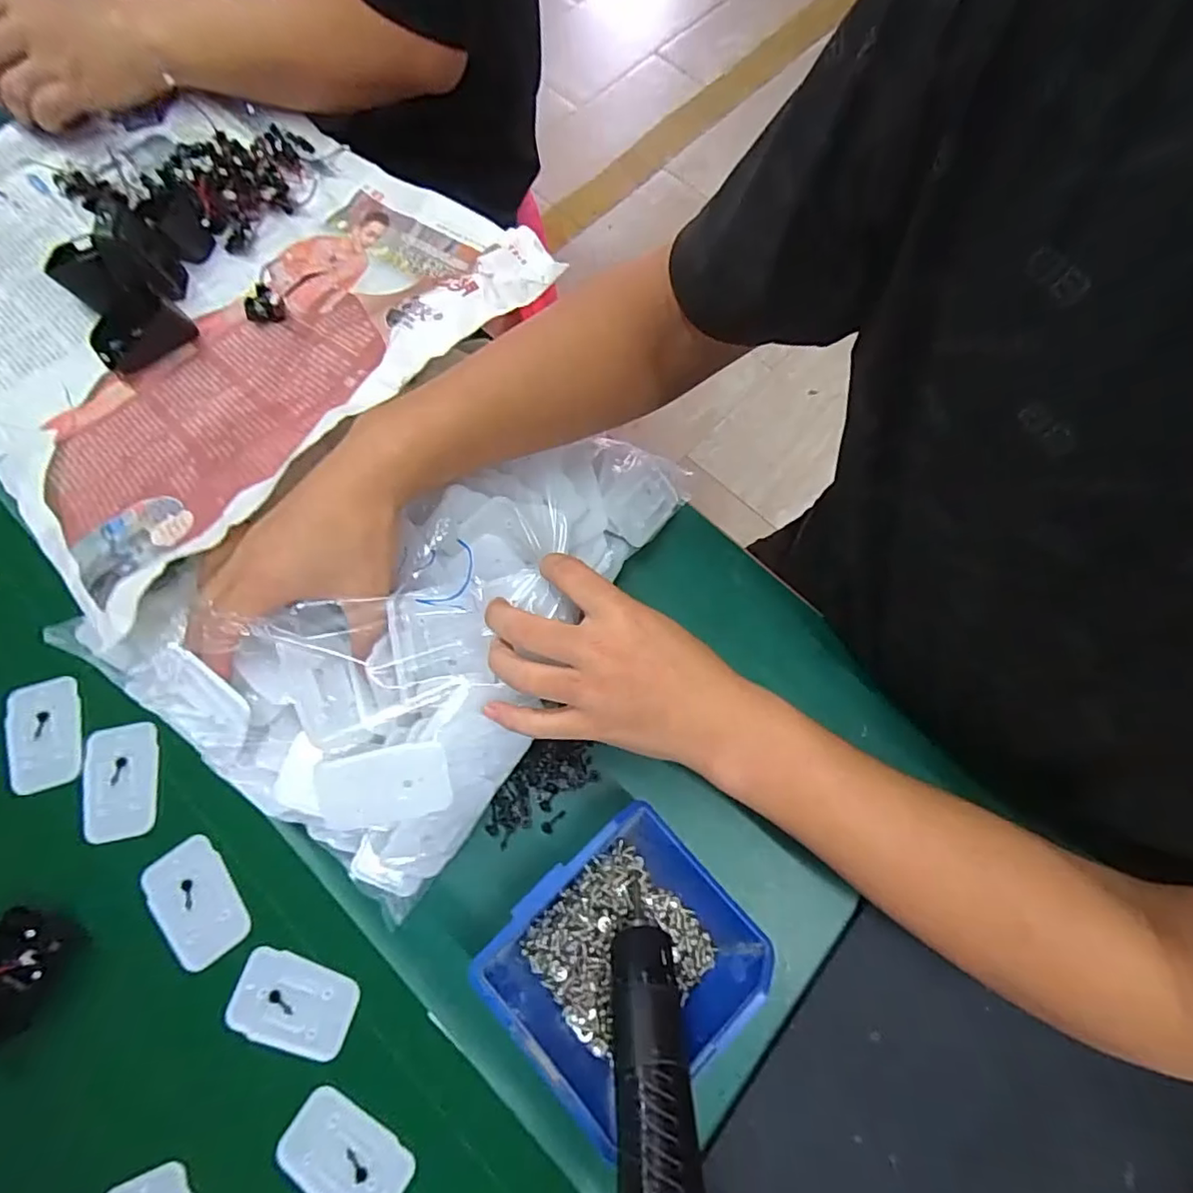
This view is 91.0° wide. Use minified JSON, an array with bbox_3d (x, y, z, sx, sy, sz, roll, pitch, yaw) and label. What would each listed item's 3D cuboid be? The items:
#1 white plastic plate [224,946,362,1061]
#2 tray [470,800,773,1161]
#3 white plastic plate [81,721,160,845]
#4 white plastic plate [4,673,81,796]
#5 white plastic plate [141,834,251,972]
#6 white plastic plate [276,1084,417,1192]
[{"bbox_3d":[-0.176,0.236,0.340,0.071,0.004,0.045,17,73,6],"label":"white plastic plate"},{"bbox_3d":[0.015,0.195,0.321,0.125,0.062,0.118,-41,77,-12],"label":"tray"},{"bbox_3d":[-0.304,0.118,0.374,0.045,0.004,0.070,-10,72,-3],"label":"white plastic plate"},{"bbox_3d":[-0.360,0.089,0.380,0.046,0.004,0.069,-12,73,-4],"label":"white plastic plate"},{"bbox_3d":[-0.243,0.185,0.355,0.044,0.004,0.070,-34,75,-10],"label":"white plastic plate"},{"bbox_3d":[-0.138,0.309,0.321,0.071,0.004,0.044,32,75,10],"label":"white plastic plate"}]

